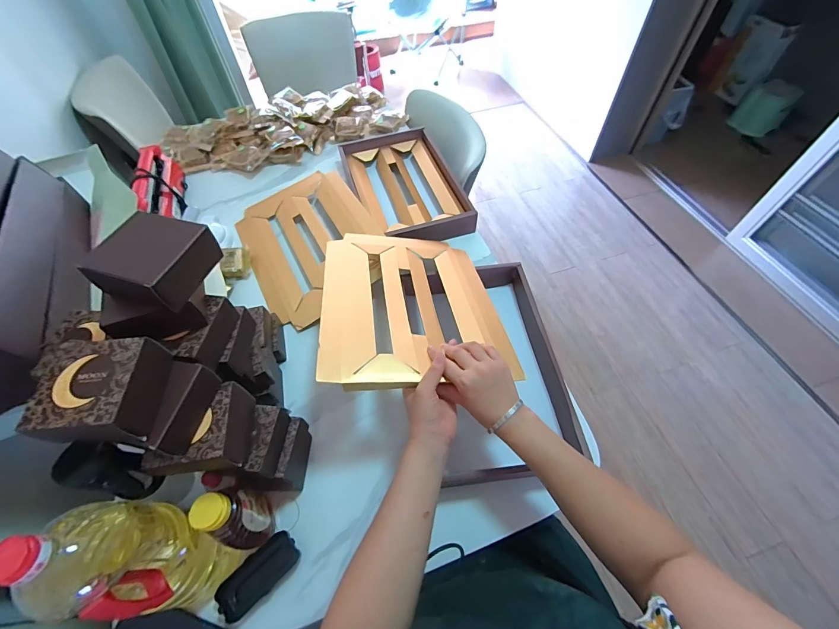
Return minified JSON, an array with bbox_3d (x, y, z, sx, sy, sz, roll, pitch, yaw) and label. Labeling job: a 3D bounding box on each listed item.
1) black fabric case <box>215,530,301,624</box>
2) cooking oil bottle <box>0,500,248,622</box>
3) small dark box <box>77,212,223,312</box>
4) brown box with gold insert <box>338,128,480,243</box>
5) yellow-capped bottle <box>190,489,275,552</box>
[{"bbox_3d":[-0.224,0.362,0.502,0.112,0.024,0.051,-38,64,-21],"label":"black fabric case"},{"bbox_3d":[-0.303,0.274,0.400,0.096,0.270,0.107,-2,57,0],"label":"cooking oil bottle"},{"bbox_3d":[-0.282,-0.058,0.383,0.090,0.048,0.095,15,58,11],"label":"small dark box"},{"bbox_3d":[-0.044,-0.341,0.934,0.255,0.046,0.419,-19,58,-10],"label":"brown box with gold insert"},{"bbox_3d":[-0.240,0.271,0.481,0.050,0.145,0.065,-37,63,-21],"label":"yellow-capped bottle"}]

